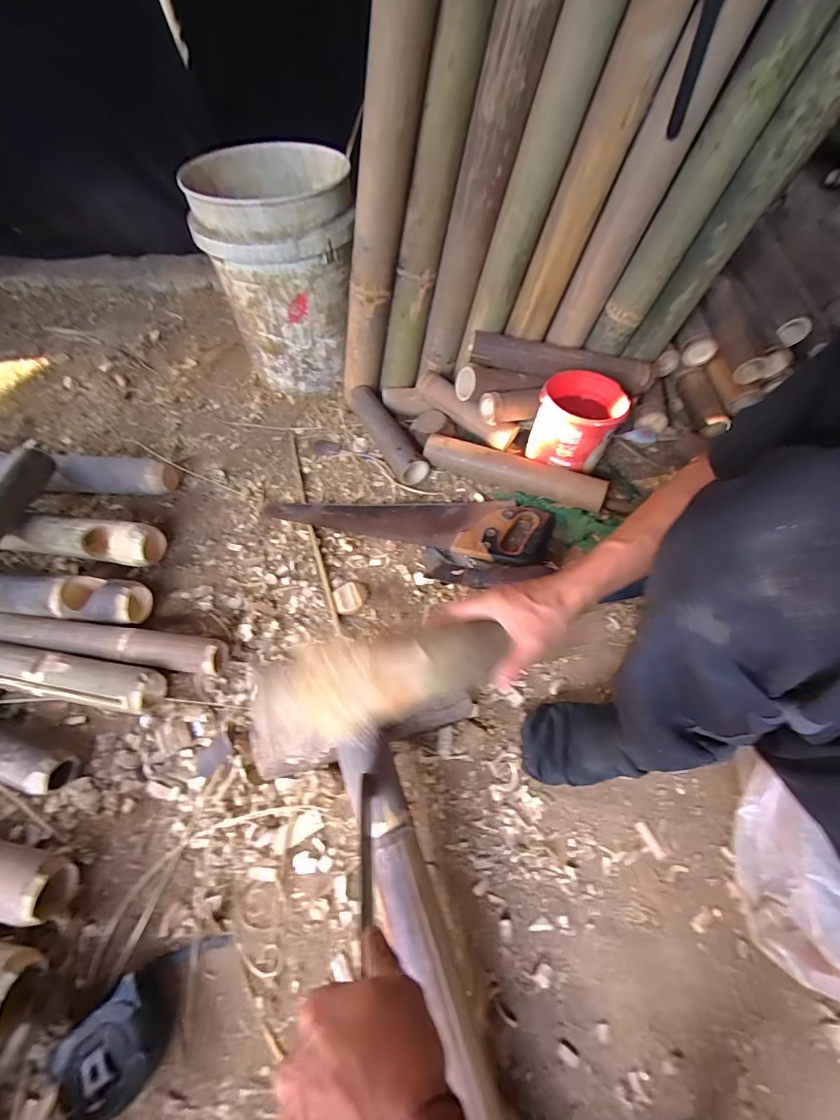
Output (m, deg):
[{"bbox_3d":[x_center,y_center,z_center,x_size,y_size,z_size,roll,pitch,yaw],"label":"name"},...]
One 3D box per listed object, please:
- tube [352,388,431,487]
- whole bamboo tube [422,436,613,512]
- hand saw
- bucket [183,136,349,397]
[{"bbox_3d":[-0.069,-0.262,0.883,0.069,0.063,0.265,-21,57,-14],"label":"tube"},{"bbox_3d":[0.170,-0.164,0.805,0.333,0.049,0.052,19,57,13],"label":"whole bamboo tube"},{"bbox_3d":[-0.022,-0.080,0.782,0.490,0.034,0.116,12,56,9],"label":"hand saw"},{"bbox_3d":[-0.273,-0.584,0.923,0.268,0.385,0.315,-12,56,-8],"label":"bucket"}]

